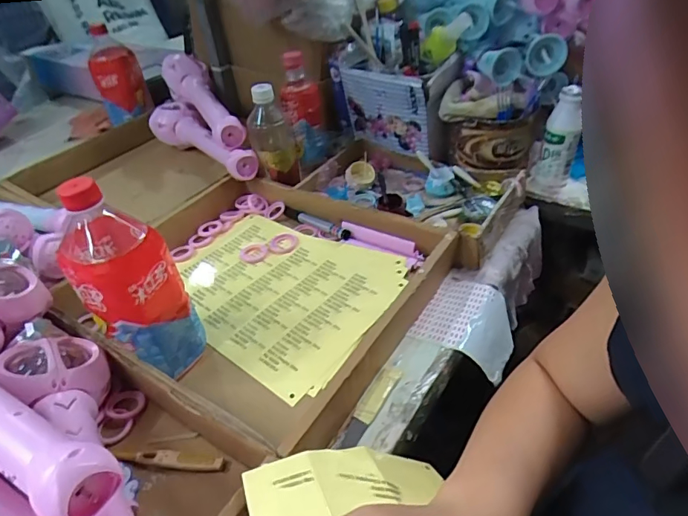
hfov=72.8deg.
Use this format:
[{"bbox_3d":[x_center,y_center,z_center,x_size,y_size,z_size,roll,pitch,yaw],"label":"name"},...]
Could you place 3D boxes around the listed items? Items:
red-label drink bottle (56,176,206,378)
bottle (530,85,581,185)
[{"bbox_3d":[-0.211,0.024,0.454,0.097,0.214,0.078,26,48,32],"label":"red-label drink bottle"},{"bbox_3d":[0.328,-0.182,0.713,0.054,0.143,0.051,14,43,21],"label":"bottle"}]

